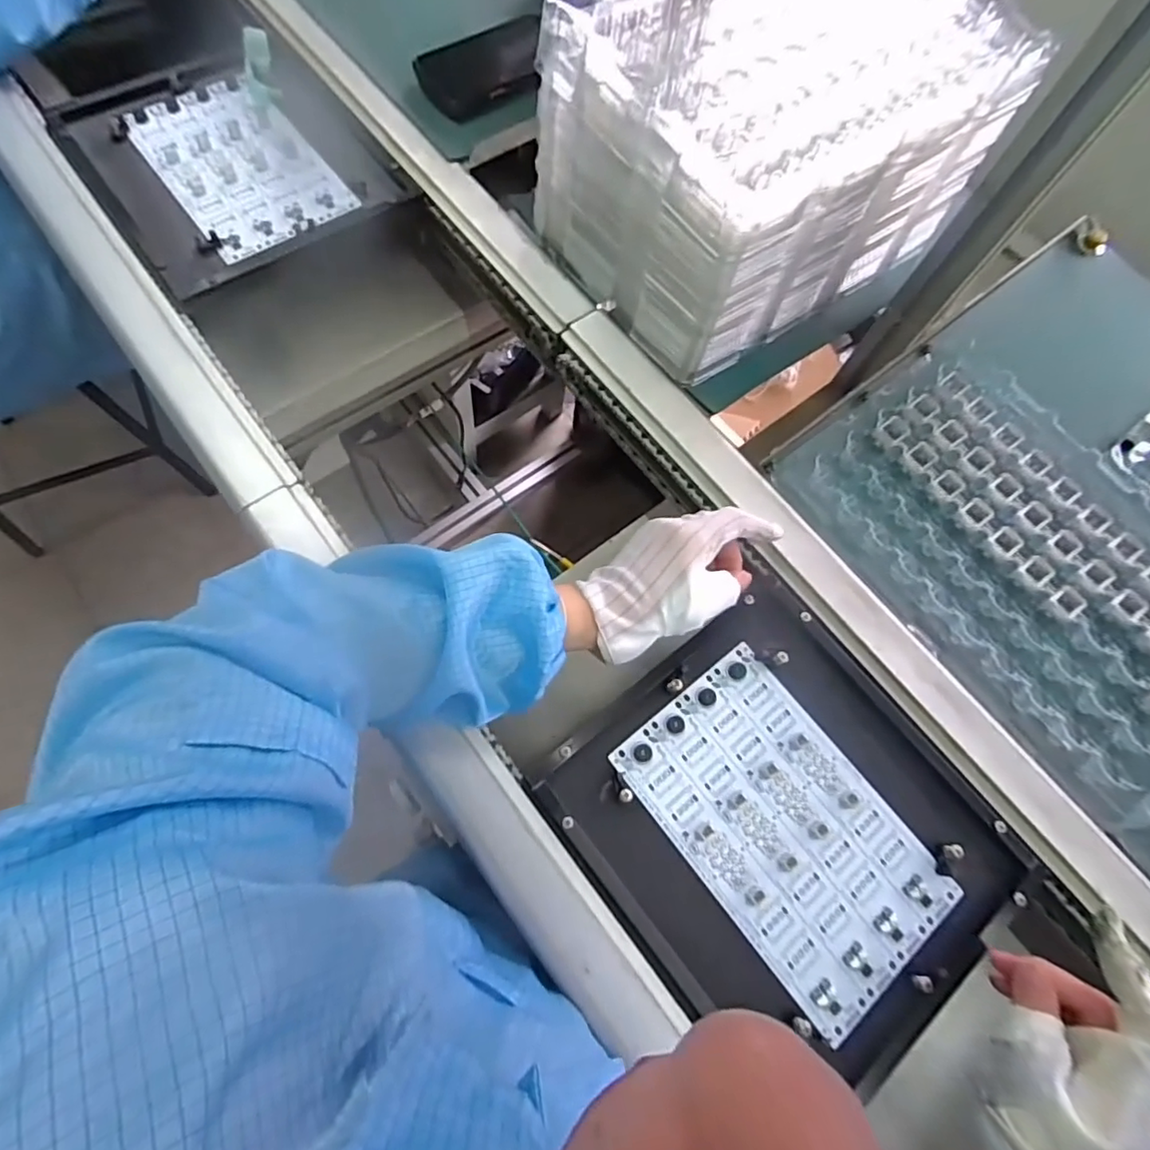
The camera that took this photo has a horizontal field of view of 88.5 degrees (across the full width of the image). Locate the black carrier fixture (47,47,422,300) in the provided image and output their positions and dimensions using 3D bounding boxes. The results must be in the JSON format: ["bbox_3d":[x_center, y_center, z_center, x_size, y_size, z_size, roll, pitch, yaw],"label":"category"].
[{"bbox_3d":[-0.310,-0.388,0.542,0.228,0.021,0.244,-36,78,-18],"label":"black carrier fixture"}]

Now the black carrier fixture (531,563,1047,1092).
[{"bbox_3d":[0.141,0.162,0.384,0.233,0.015,0.252,-37,78,-18],"label":"black carrier fixture"}]

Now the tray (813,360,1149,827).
[{"bbox_3d":[0.357,-0.014,0.445,0.215,0.016,0.324,-34,77,-12],"label":"tray"}]

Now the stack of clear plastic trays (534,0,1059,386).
[{"bbox_3d":[0.161,-0.355,0.483,0.328,0.150,0.226,-35,78,-18],"label":"stack of clear plastic trays"}]

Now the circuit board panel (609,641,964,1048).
[{"bbox_3d":[0.138,0.162,0.387,0.127,0.007,0.207,-35,78,-18],"label":"circuit board panel"}]

